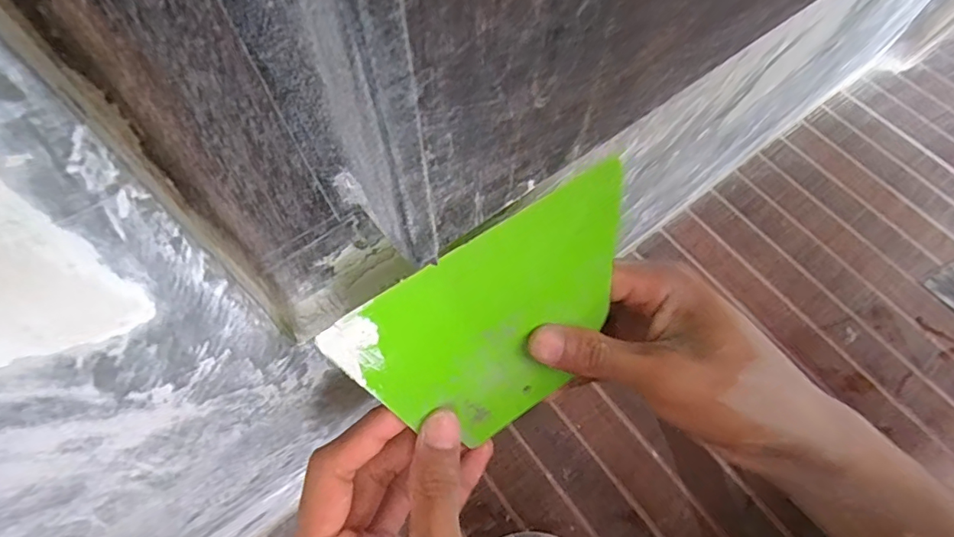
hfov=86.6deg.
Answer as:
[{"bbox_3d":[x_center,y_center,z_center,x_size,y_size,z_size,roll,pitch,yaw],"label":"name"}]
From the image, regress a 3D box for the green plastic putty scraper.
[{"bbox_3d":[0.015,0.025,0.206,0.117,0.104,0.004,-33,43,-11],"label":"green plastic putty scraper"}]

